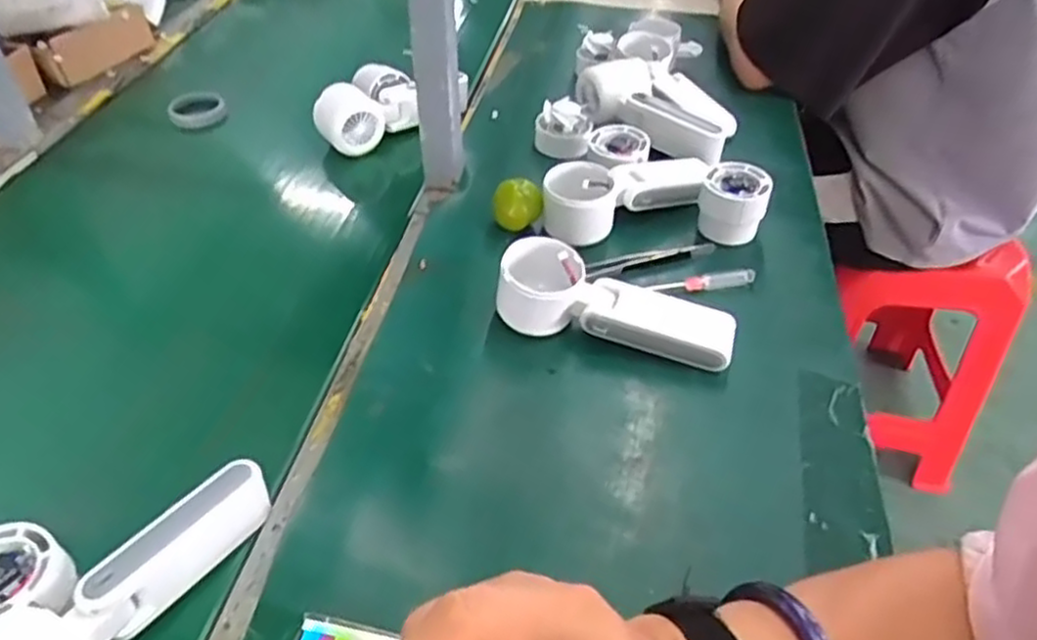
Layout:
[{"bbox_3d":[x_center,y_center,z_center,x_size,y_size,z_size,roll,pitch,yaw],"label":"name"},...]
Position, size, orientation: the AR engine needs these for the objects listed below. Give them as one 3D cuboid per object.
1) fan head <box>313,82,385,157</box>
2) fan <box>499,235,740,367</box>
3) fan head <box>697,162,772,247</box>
[{"bbox_3d":[-0.170,-0.201,0.725,0.065,0.054,0.042,-10,44,-10],"label":"fan head"},{"bbox_3d":[0.069,-0.011,0.510,0.166,0.055,0.052,10,44,11],"label":"fan"},{"bbox_3d":[0.177,-0.094,0.597,0.052,0.053,0.051,14,45,15],"label":"fan head"}]

